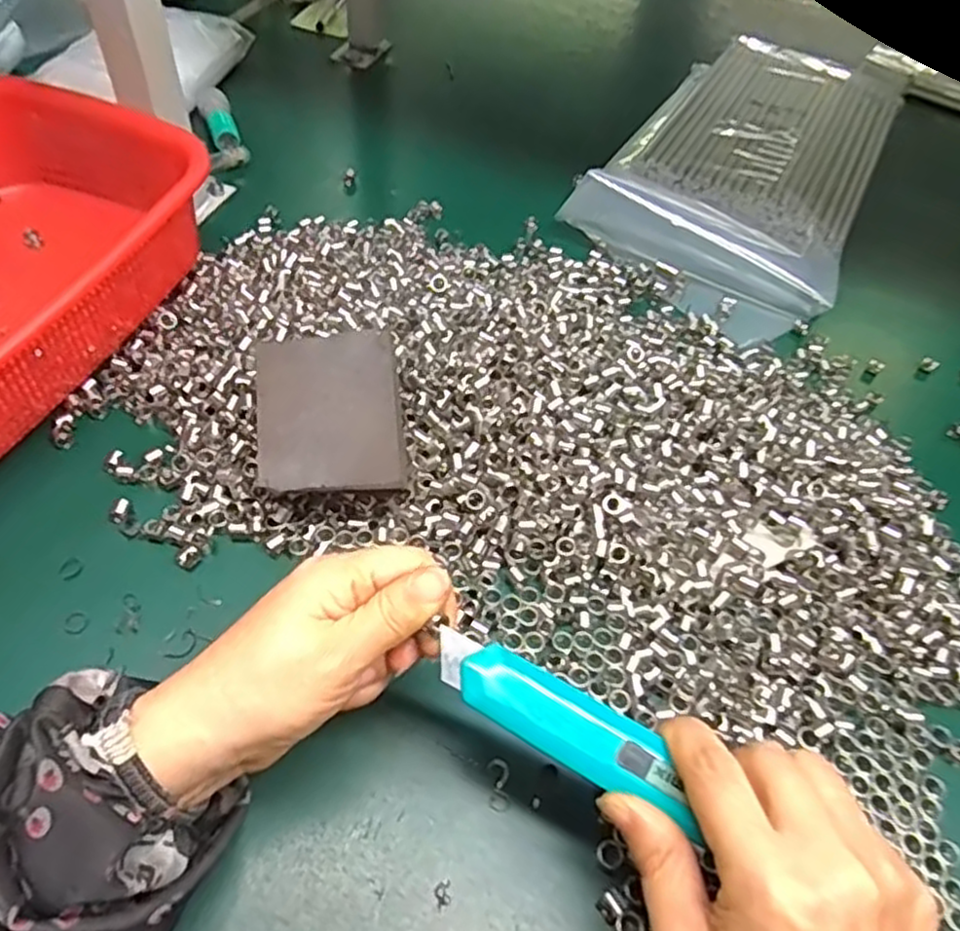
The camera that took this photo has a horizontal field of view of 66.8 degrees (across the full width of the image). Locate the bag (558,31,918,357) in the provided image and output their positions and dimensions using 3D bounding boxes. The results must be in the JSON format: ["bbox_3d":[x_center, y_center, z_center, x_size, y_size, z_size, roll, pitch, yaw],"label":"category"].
[{"bbox_3d":[0.232,-0.270,0.620,0.204,0.048,0.433,25,53,14],"label":"bag"}]

